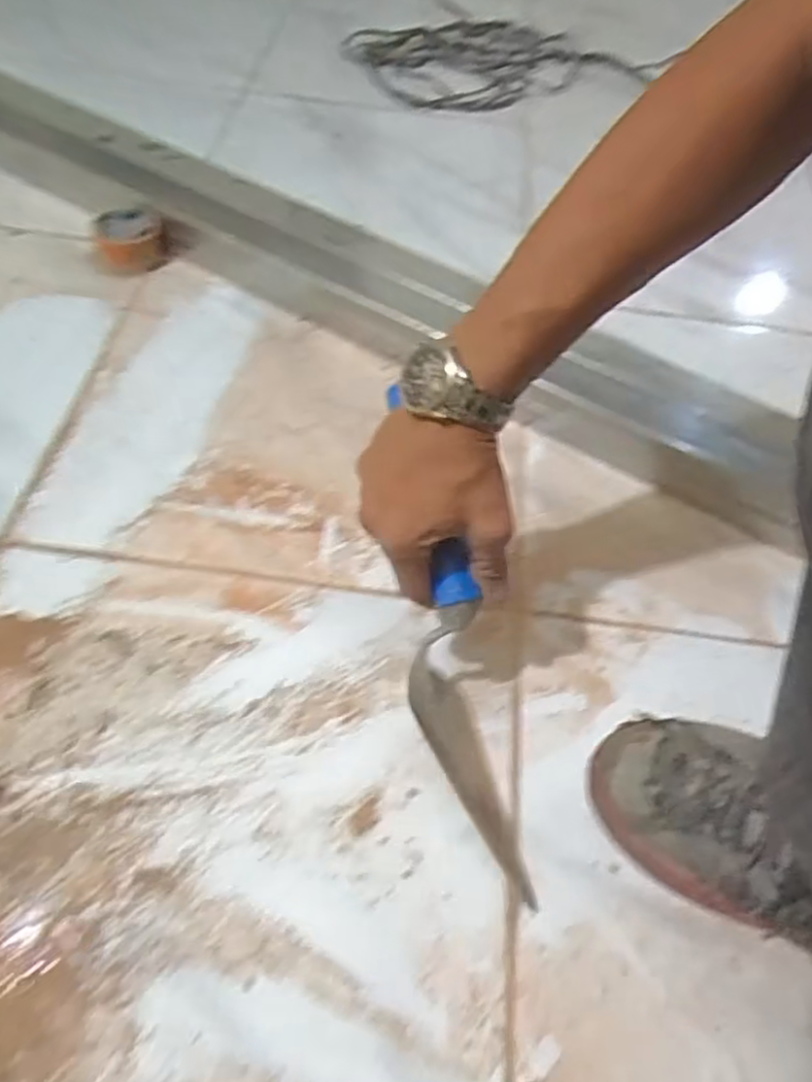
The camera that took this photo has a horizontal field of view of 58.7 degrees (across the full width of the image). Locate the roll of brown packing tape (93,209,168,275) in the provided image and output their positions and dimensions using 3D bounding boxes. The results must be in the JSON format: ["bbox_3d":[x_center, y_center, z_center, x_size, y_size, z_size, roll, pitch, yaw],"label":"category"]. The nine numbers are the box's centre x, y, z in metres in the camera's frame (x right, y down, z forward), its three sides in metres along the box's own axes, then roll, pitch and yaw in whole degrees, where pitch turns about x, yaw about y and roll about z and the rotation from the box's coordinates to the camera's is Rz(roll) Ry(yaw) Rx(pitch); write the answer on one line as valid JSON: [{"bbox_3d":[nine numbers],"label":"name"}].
[{"bbox_3d":[-0.294,-0.319,0.768,0.072,0.041,0.063,-26,61,-22],"label":"roll of brown packing tape"}]

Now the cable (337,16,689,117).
[{"bbox_3d":[0.130,-0.753,1.128,0.414,0.029,0.274,-19,59,-18],"label":"cable"}]

